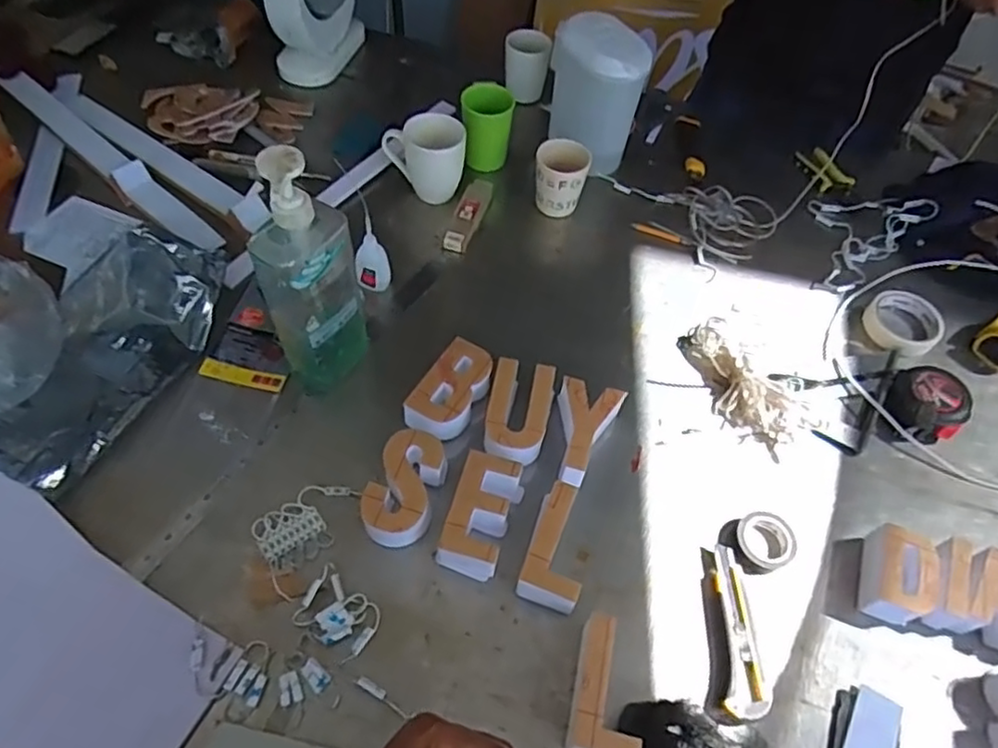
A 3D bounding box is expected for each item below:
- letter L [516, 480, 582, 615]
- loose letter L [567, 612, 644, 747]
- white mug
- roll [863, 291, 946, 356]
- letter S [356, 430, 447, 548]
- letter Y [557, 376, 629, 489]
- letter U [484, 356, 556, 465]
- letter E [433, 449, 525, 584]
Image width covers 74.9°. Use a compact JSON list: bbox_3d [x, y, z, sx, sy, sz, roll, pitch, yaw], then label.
[{"bbox_3d":[0.059,0.169,0.636,0.057,0.042,0.116,18,57,7],"label":"letter L"},{"bbox_3d":[0.093,0.274,0.571,0.055,0.040,0.114,9,56,1],"label":"loose letter L"},{"bbox_3d":[-0.099,-0.309,0.899,0.075,0.095,0.109,-31,64,-22],"label":"white mug"},{"bbox_3d":[0.531,-0.067,0.858,0.093,0.031,0.093,2,56,-3],"label":"roll"},{"bbox_3d":[-0.097,0.117,0.663,0.067,0.045,0.115,19,57,8],"label":"letter S"},{"bbox_3d":[0.093,0.068,0.711,0.071,0.046,0.122,14,56,4],"label":"letter Y"},{"bbox_3d":[0.021,0.044,0.718,0.066,0.039,0.117,12,56,3],"label":"letter U"},{"bbox_3d":[-0.019,0.137,0.649,0.065,0.047,0.115,18,57,7],"label":"letter E"}]

